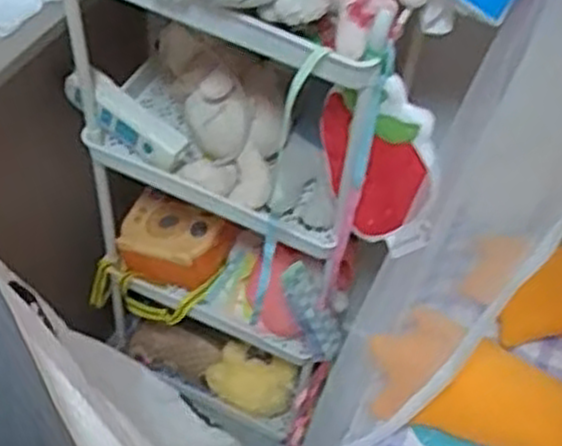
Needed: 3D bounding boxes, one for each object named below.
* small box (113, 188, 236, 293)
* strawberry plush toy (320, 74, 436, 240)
[{"bbox_3d":[-0.159,0.028,1.194,0.147,0.085,0.117,23,53,12],"label":"small box"},{"bbox_3d":[0.088,-0.073,0.835,0.153,0.193,0.043,40,58,23],"label":"strawberry plush toy"}]

